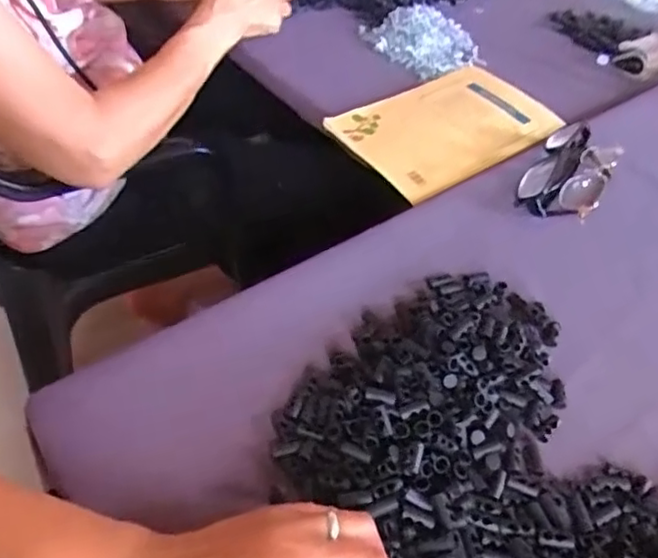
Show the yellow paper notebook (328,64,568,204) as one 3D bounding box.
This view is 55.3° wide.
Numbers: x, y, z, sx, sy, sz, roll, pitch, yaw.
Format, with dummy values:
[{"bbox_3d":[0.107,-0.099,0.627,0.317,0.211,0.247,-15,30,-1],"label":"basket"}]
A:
[{"bbox_3d":[0.121,-0.157,0.632,0.218,0.009,0.145,-30,55,-25],"label":"yellow paper notebook"}]

